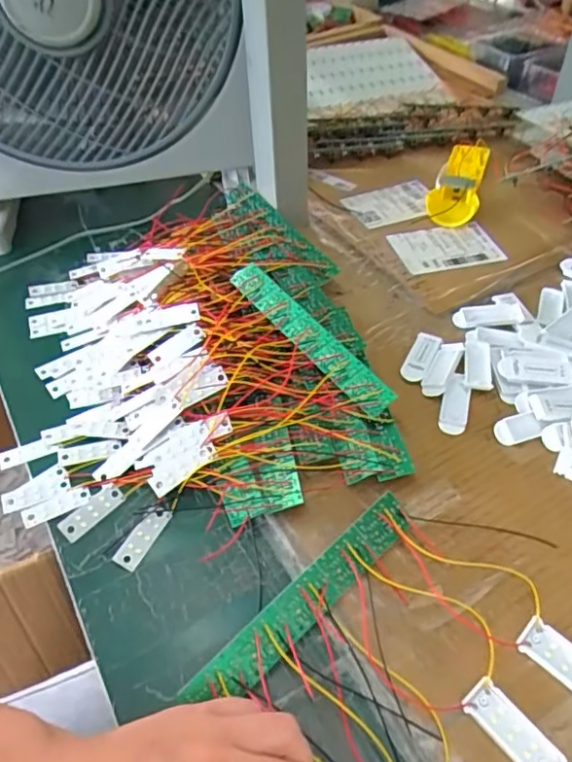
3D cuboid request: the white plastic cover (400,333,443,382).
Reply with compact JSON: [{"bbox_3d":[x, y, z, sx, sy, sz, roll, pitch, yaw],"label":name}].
[{"bbox_3d":[0.112,-0.020,0.475,0.021,0.006,0.054,19,54,21],"label":"white plastic cover"}]

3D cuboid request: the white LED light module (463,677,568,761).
[{"bbox_3d":[0.120,0.185,0.298,0.020,0.005,0.056,-35,55,-22],"label":"white LED light module"}]

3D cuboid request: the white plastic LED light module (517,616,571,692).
[{"bbox_3d":[0.157,0.158,0.317,0.056,0.008,0.021,33,60,29],"label":"white plastic LED light module"}]

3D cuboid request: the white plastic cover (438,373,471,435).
[{"bbox_3d":[0.128,0.017,0.438,0.021,0.008,0.051,10,52,15],"label":"white plastic cover"}]

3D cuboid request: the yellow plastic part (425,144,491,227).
[{"bbox_3d":[0.190,-0.222,0.635,0.051,0.025,0.147,11,52,15],"label":"yellow plastic part"}]

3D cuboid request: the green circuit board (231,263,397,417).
[{"bbox_3d":[0.016,-0.036,0.453,0.027,0.008,0.171,-34,61,-19],"label":"green circuit board"}]

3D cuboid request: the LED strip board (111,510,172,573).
[{"bbox_3d":[-0.097,0.105,0.389,0.016,0.004,0.045,22,55,23],"label":"LED strip board"}]

